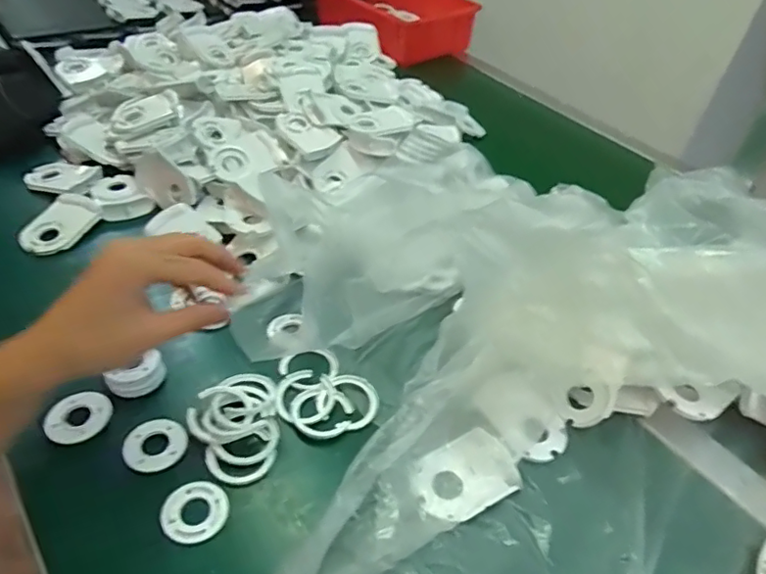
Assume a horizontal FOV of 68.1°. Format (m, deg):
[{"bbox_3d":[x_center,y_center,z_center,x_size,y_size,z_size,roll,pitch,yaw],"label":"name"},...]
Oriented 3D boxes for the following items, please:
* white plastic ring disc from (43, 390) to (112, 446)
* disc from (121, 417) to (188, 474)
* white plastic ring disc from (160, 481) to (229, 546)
[{"bbox_3d":[-0.237,0.101,0.441,0.040,0.006,0.047,25,44,19],"label":"white plastic ring disc"},{"bbox_3d":[-0.175,0.121,0.435,0.045,0.008,0.043,4,42,-4],"label":"disc"},{"bbox_3d":[-0.134,0.159,0.403,0.044,0.006,0.043,4,42,-4],"label":"white plastic ring disc"}]

